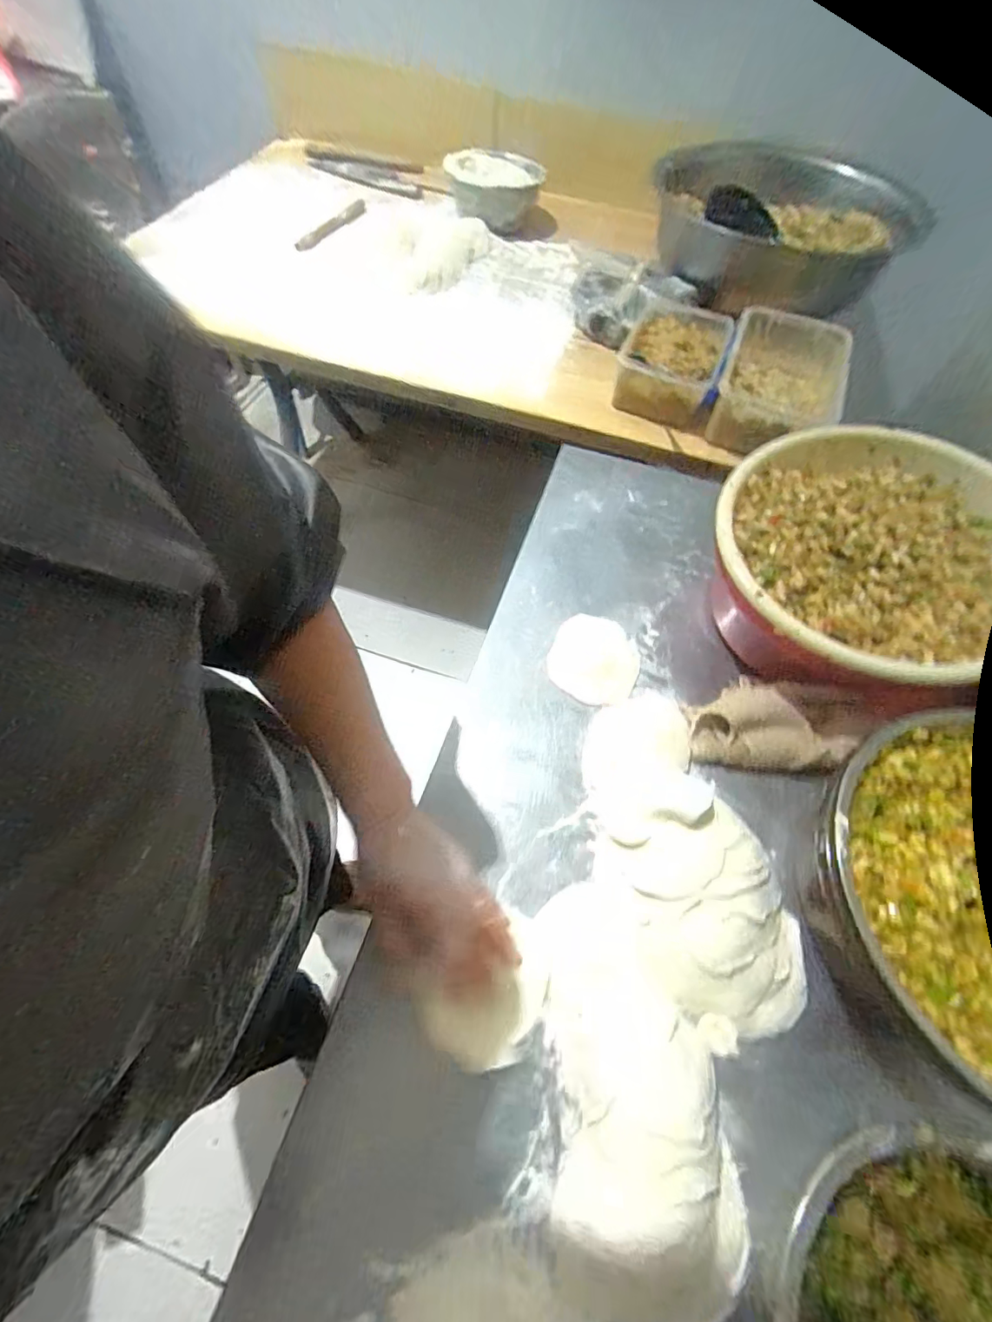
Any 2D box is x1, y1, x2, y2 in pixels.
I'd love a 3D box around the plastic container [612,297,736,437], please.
[{"bbox_3d":[0.296,-0.513,0.836,0.165,0.089,0.238,19,63,7],"label":"plastic container"}]

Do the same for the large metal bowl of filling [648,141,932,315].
[{"bbox_3d":[0.504,-0.835,0.917,0.388,0.151,0.472,4,62,-1],"label":"large metal bowl of filling"}]

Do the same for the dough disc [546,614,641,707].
[{"bbox_3d":[0.105,-0.001,0.528,0.092,0.008,0.102,19,63,12],"label":"dough disc"}]

